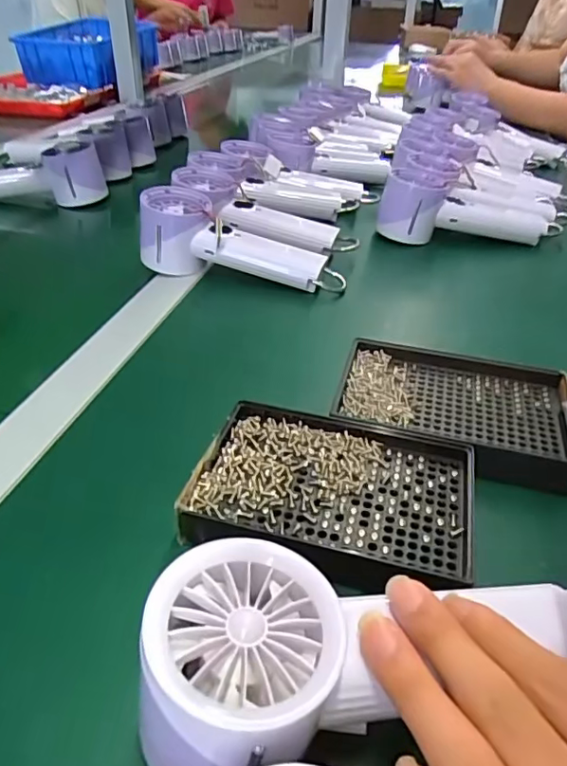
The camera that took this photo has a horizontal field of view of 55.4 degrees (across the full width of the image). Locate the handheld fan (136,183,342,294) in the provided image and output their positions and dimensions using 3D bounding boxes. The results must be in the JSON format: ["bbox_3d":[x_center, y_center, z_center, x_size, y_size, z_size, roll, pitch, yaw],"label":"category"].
[{"bbox_3d":[-0.035,-0.130,0.497,0.189,0.062,0.070,8,37,7],"label":"handheld fan"}]

